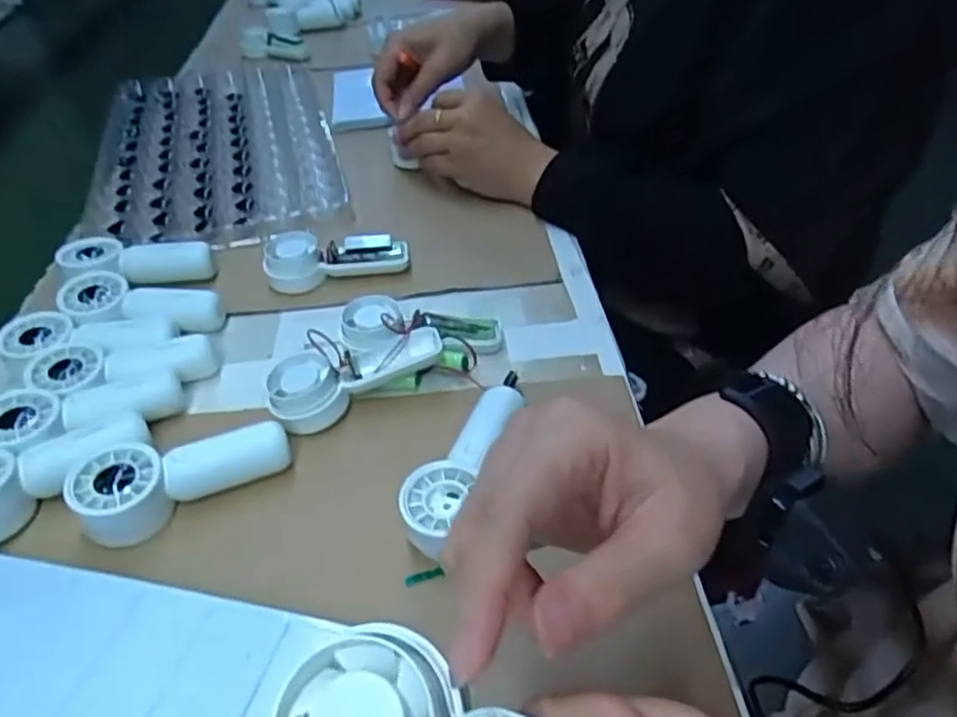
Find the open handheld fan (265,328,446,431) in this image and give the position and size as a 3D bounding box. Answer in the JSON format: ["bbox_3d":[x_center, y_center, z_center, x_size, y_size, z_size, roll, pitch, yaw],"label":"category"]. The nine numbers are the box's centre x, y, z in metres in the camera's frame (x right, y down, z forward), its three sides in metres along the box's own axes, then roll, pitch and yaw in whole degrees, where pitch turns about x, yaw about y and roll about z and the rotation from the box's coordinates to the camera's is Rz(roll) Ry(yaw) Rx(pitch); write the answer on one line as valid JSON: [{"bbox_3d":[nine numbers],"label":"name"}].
[{"bbox_3d":[-0.078,0.011,0.438,0.108,0.033,0.042,-22,45,-20],"label":"open handheld fan"}]

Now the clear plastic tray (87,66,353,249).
[{"bbox_3d":[-0.275,-0.233,0.726,0.227,0.018,0.405,-13,43,-10],"label":"clear plastic tray"}]

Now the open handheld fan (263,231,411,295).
[{"bbox_3d":[-0.111,-0.081,0.539,0.107,0.028,0.039,-10,42,-8],"label":"open handheld fan"}]

